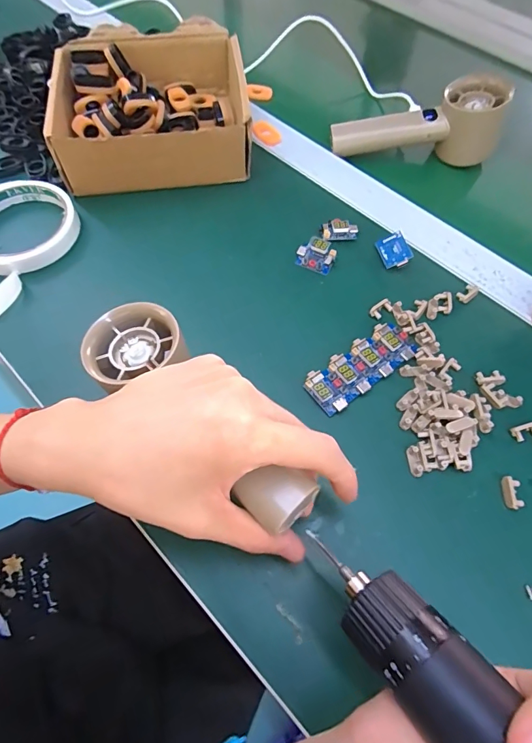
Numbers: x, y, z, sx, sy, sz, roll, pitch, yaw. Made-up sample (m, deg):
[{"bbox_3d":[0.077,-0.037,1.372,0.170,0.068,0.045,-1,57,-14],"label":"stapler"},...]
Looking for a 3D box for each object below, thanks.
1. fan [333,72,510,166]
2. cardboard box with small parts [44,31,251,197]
[{"bbox_3d":[0.143,-0.232,0.404,0.154,0.055,0.053,-5,59,10],"label":"fan"},{"bbox_3d":[-0.102,-0.244,0.390,0.174,0.059,0.152,-7,64,-4],"label":"cardboard box with small parts"}]

